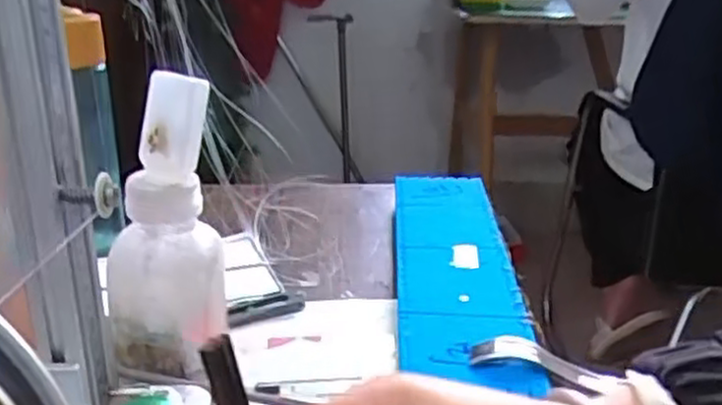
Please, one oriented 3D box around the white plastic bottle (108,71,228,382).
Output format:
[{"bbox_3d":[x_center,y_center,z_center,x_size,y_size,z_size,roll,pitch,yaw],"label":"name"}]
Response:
[{"bbox_3d":[-0.108,0.021,0.418,0.064,0.170,0.049,-5,21,-13],"label":"white plastic bottle"}]

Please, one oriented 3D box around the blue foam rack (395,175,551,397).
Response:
[{"bbox_3d":[0.066,0.047,0.550,0.081,0.033,0.305,1,21,1],"label":"blue foam rack"}]

